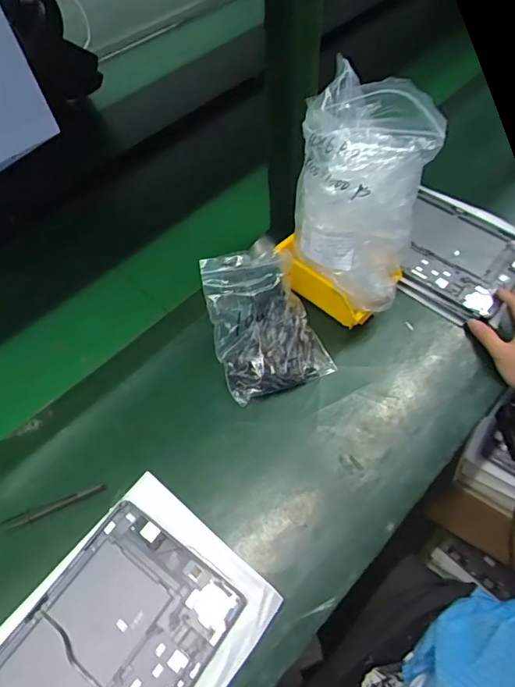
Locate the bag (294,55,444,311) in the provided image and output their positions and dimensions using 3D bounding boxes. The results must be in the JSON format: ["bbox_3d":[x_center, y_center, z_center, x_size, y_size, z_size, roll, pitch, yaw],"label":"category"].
[{"bbox_3d":[0.121,-0.176,0.569,0.140,0.223,0.167,10,58,10],"label":"bag"}]

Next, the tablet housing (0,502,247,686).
[{"bbox_3d":[-0.151,0.300,0.442,0.162,0.012,0.249,30,63,21],"label":"tablet housing"}]

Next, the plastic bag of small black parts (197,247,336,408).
[{"bbox_3d":[0.007,-0.031,0.593,0.130,0.123,0.150,-21,58,-11],"label":"plastic bag of small black parts"}]

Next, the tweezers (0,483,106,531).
[{"bbox_3d":[-0.222,0.179,0.521,0.109,0.004,0.014,-17,72,-14],"label":"tweezers"}]

